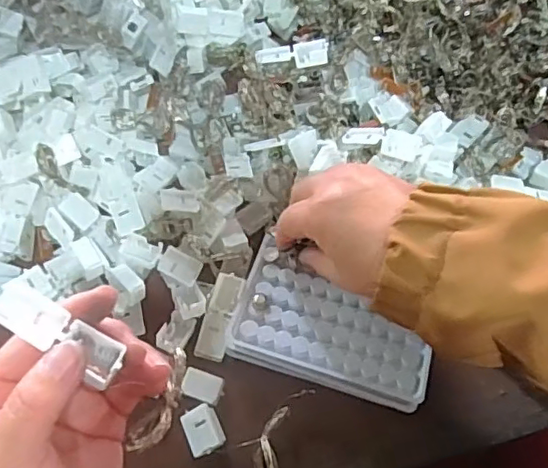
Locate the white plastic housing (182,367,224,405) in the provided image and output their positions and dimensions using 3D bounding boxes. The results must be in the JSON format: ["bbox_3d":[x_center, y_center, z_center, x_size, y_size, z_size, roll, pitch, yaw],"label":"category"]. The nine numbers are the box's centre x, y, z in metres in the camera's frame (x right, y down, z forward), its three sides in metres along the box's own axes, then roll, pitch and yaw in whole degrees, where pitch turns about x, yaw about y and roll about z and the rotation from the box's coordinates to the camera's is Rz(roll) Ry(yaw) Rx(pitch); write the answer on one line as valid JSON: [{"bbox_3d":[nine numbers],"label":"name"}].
[{"bbox_3d":[-0.046,0.100,0.376,0.026,0.011,0.019,19,63,6],"label":"white plastic housing"}]

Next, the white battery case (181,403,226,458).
[{"bbox_3d":[-0.044,0.123,0.361,0.022,0.017,0.028,-20,65,-14],"label":"white battery case"}]

